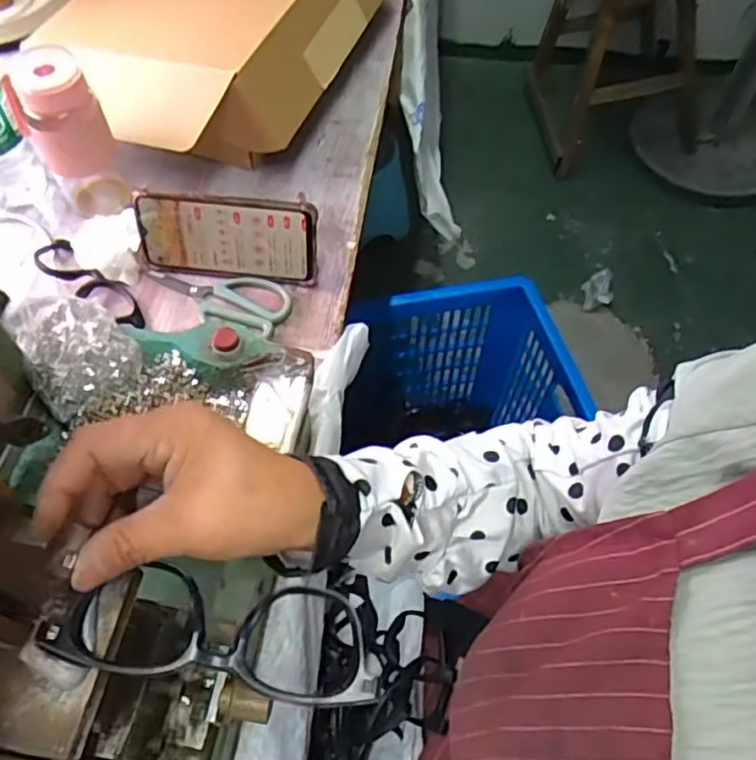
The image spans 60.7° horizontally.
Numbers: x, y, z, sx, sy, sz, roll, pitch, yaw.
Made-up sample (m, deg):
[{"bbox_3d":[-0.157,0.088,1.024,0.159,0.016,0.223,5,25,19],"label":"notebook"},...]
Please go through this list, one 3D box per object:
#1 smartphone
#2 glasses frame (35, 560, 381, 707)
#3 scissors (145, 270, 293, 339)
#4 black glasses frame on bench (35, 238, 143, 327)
[{"bbox_3d":[-0.140,-0.131,0.597,0.165,0.079,0.011,5,42,3],"label":"smartphone"},{"bbox_3d":[-0.070,0.109,0.279,0.140,0.012,0.047,8,58,-4],"label":"glasses frame"},{"bbox_3d":[-0.152,-0.080,0.607,0.142,0.006,0.059,15,59,8],"label":"scissors"},{"bbox_3d":[-0.275,-0.095,0.604,0.145,0.021,0.042,36,64,20],"label":"black glasses frame on bench"}]

